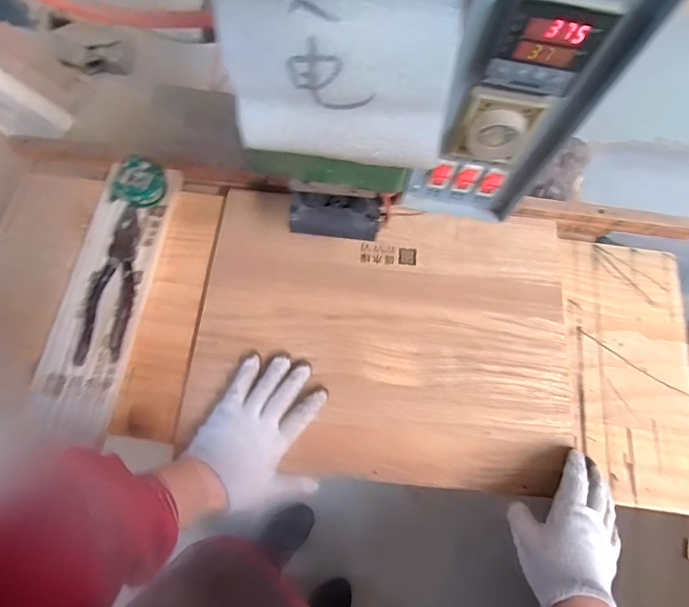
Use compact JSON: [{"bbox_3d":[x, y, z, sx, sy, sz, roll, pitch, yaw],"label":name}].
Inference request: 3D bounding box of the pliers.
[{"bbox_3d":[-0.271,-0.024,0.516,0.052,0.013,0.194,7,72,0],"label":"pliers"}]

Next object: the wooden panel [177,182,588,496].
[{"bbox_3d":[0.047,0.031,0.511,0.425,0.014,0.322,6,72,-1],"label":"wooden panel"}]

